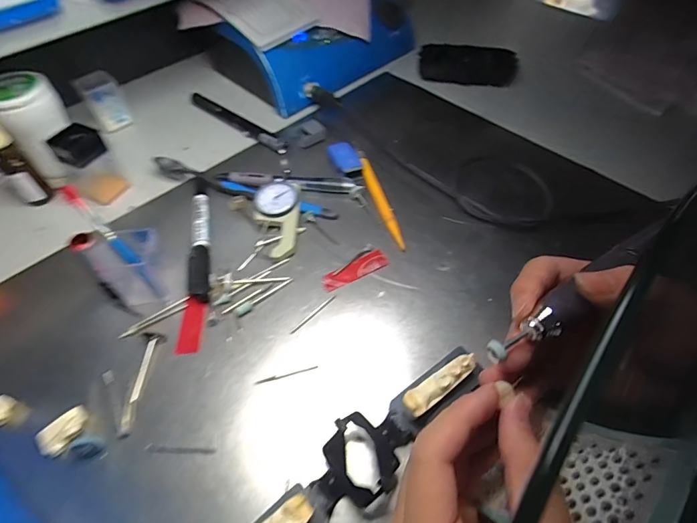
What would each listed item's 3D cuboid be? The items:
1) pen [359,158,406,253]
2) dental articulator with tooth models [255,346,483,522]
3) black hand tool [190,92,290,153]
[{"bbox_3d":[0.029,-0.054,0.359,0.012,0.008,0.110,-14,56,-10],"label":"pen"},{"bbox_3d":[0.007,0.110,0.224,0.188,0.030,0.037,-36,62,-23],"label":"dental articulator with tooth models"},{"bbox_3d":[-0.122,-0.152,0.433,0.145,0.012,0.015,34,61,22],"label":"black hand tool"}]

